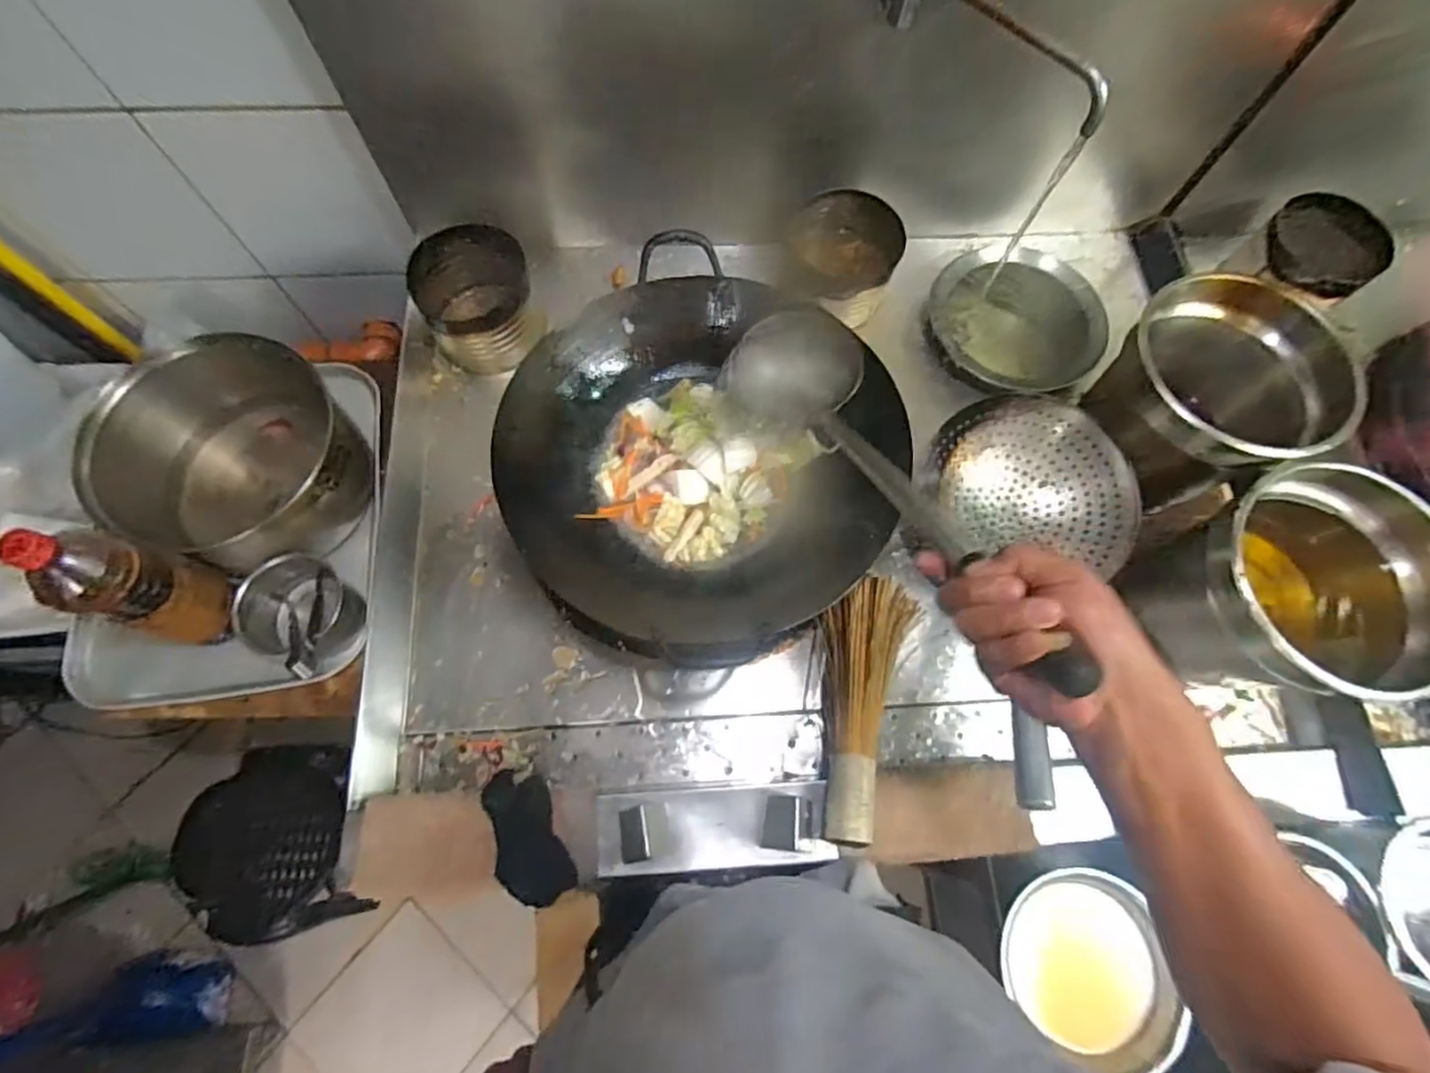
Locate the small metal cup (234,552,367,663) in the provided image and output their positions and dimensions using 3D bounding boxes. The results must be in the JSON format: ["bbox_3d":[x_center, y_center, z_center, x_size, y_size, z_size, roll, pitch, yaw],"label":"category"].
[{"bbox_3d":[-0.502,0.085,0.775,0.122,0.098,0.112,1,70,-2],"label":"small metal cup"}]

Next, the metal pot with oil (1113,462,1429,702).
[{"bbox_3d":[0.609,0.080,0.722,0.225,0.265,0.216,1,70,-2],"label":"metal pot with oil"}]

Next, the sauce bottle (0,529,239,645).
[{"bbox_3d":[-0.618,0.048,0.673,0.082,0.249,0.080,1,70,-2],"label":"sauce bottle"}]

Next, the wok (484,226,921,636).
[{"bbox_3d":[-0.020,-0.089,0.723,0.412,0.123,0.427,1,70,-2],"label":"wok"}]

